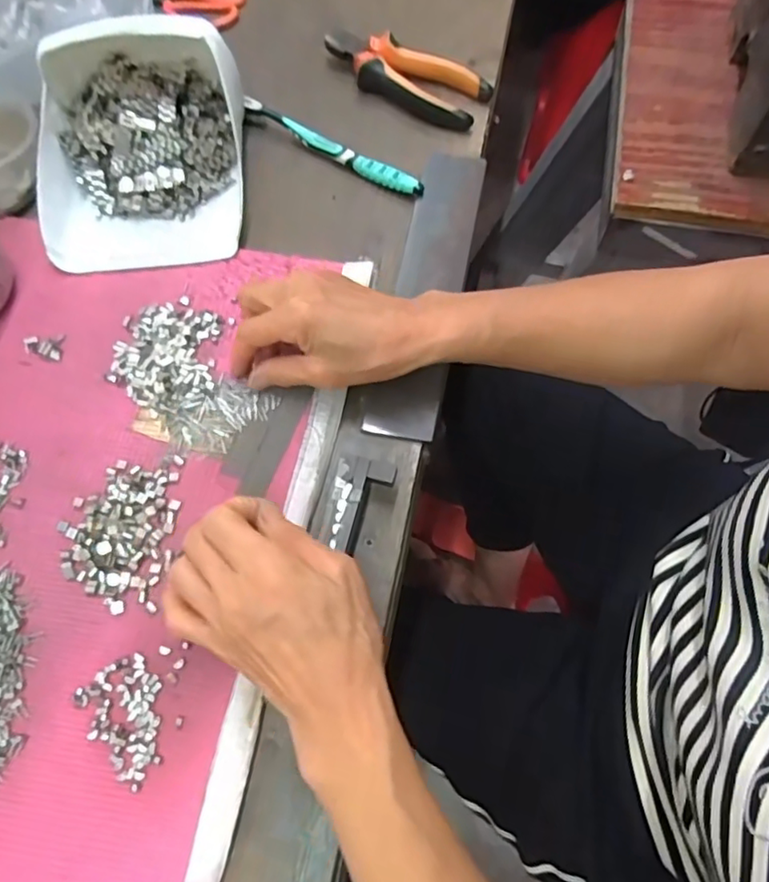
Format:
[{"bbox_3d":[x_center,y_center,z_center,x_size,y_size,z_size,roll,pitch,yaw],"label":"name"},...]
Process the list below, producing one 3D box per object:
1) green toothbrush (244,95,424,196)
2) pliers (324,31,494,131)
[{"bbox_3d":[-0.044,-0.241,0.493,0.174,0.019,0.011,31,74,13],"label":"green toothbrush"},{"bbox_3d":[0.015,-0.313,0.517,0.150,0.026,0.053,27,73,12],"label":"pliers"}]

